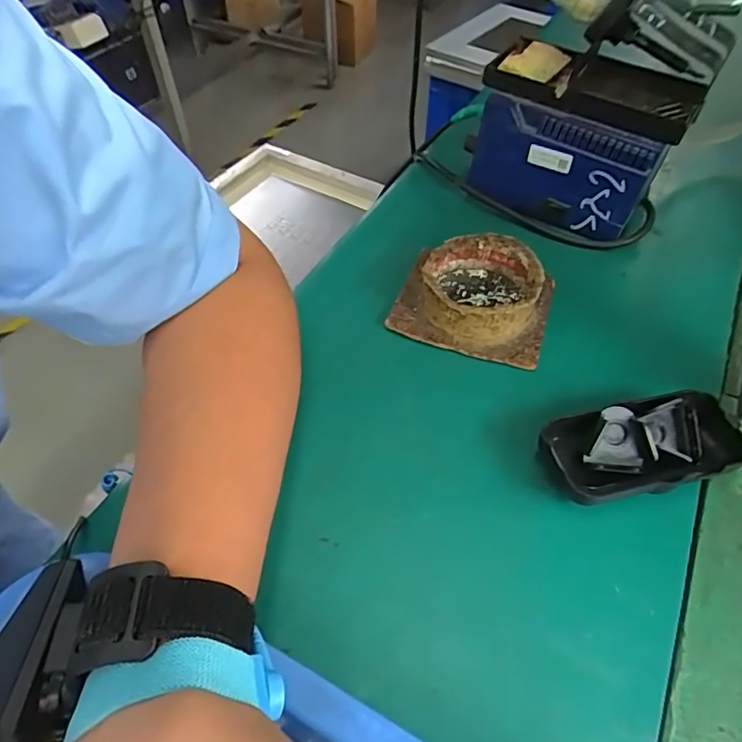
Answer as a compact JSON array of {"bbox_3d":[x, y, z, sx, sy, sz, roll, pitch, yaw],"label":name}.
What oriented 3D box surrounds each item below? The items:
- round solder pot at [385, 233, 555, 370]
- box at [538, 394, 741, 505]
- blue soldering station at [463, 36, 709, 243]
[{"bbox_3d":[0.076,-0.059,0.383,0.110,0.038,0.092,15,52,15],"label":"round solder pot"},{"bbox_3d":[0.158,0.048,0.301,0.110,0.027,0.051,-11,50,-6],"label":"box"},{"bbox_3d":[0.173,-0.197,0.446,0.161,0.114,0.097,26,55,22],"label":"blue soldering station"}]

